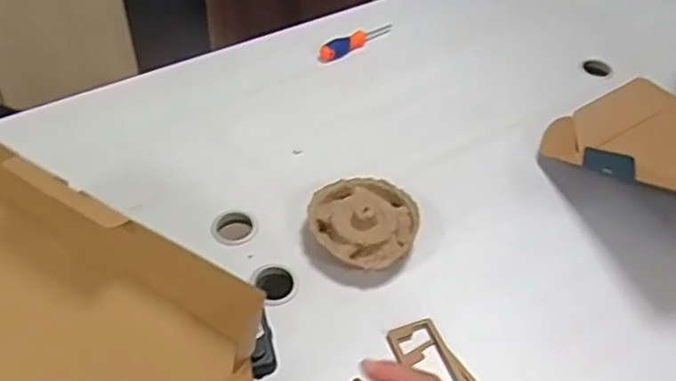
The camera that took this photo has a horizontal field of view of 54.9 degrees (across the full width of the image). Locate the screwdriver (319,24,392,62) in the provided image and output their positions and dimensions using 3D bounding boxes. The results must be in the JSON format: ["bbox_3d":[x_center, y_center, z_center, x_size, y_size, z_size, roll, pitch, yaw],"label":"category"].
[{"bbox_3d":[0.036,-0.304,1.329,0.174,0.028,0.036,-28,54,-26],"label":"screwdriver"}]

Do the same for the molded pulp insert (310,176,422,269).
[{"bbox_3d":[0.035,0.048,0.985,0.161,0.054,0.156,2,46,-2],"label":"molded pulp insert"}]

